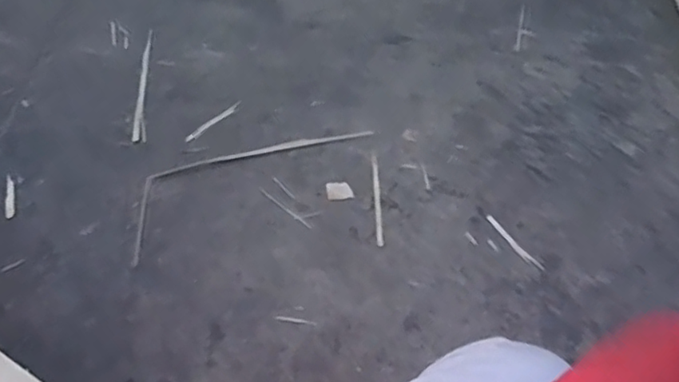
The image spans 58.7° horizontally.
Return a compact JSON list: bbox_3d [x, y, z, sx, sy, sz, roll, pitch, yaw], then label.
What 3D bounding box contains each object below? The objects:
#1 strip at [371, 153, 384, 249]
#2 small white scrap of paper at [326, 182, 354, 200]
[{"bbox_3d":[0.066,0.012,1.076,0.012,0.004,0.194,0,54,-3],"label":"strip"},{"bbox_3d":[0.000,0.000,1.083,0.046,0.004,0.036,-7,55,-8],"label":"small white scrap of paper"}]

